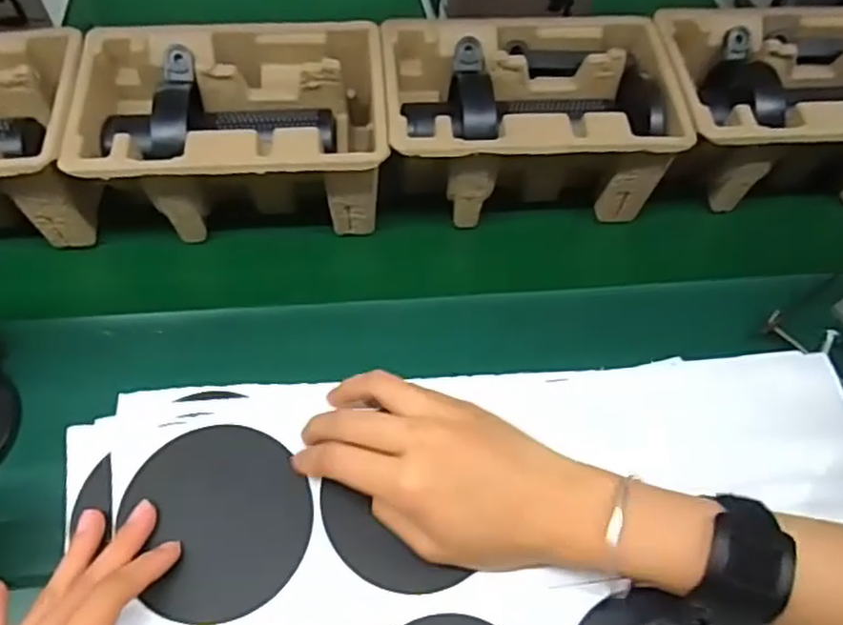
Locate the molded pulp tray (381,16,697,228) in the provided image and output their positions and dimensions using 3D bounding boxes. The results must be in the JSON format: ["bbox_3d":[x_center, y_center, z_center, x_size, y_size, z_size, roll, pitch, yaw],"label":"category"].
[{"bbox_3d":[0.085,-0.161,0.576,0.222,0.091,0.141,-4,60,-4],"label":"molded pulp tray"}]

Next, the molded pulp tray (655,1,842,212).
[{"bbox_3d":[0.307,-0.182,0.598,0.221,0.097,0.161,-5,60,-5],"label":"molded pulp tray"}]

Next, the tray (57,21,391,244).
[{"bbox_3d":[-0.141,-0.140,0.556,0.222,0.102,0.144,-3,60,-3],"label":"tray"}]

